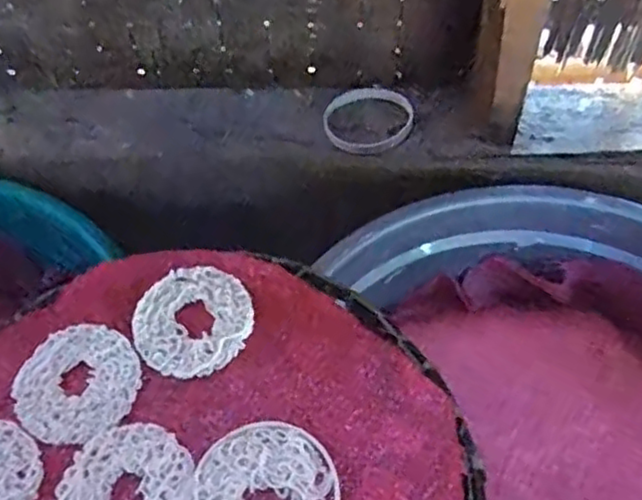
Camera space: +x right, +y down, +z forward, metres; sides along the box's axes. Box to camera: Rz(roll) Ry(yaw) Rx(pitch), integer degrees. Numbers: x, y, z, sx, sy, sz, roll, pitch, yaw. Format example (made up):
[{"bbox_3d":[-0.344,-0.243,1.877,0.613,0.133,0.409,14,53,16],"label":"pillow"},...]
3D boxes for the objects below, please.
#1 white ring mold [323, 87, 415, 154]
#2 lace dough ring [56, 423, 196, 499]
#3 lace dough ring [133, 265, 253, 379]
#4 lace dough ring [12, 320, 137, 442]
[{"bbox_3d":[0.048,-0.133,0.696,0.090,0.009,0.086,-5,54,-2],"label":"white ring mold"},{"bbox_3d":[-0.116,0.145,0.413,0.077,0.004,0.080,-1,54,1],"label":"lace dough ring"},{"bbox_3d":[-0.088,0.049,0.477,0.078,0.016,0.077,-1,54,1],"label":"lace dough ring"},{"bbox_3d":[-0.162,0.086,0.456,0.077,0.004,0.081,-16,55,-9],"label":"lace dough ring"}]

